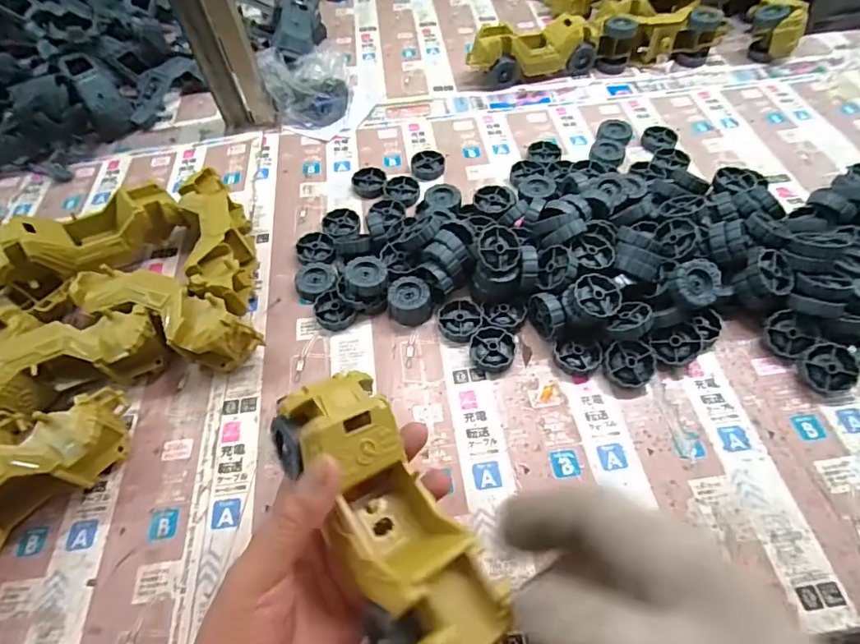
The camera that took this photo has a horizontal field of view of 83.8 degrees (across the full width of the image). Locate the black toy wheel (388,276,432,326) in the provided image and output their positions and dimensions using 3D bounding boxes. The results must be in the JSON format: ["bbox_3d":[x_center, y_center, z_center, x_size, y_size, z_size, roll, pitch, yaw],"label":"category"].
[{"bbox_3d":[-0.017,-0.018,0.432,0.037,0.027,0.039,-3,54,3],"label":"black toy wheel"}]

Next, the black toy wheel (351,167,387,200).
[{"bbox_3d":[-0.068,-0.157,0.538,0.037,0.011,0.045,-8,54,0],"label":"black toy wheel"}]

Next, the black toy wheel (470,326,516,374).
[{"bbox_3d":[0.054,0.024,0.410,0.037,0.013,0.039,-3,54,3],"label":"black toy wheel"}]

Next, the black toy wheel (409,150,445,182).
[{"bbox_3d":[-0.002,-0.182,0.552,0.038,0.011,0.039,-3,54,3],"label":"black toy wheel"}]

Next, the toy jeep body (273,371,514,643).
[{"bbox_3d":[-0.021,0.105,0.248,0.061,0.052,0.163,-29,63,-15],"label":"toy jeep body"}]

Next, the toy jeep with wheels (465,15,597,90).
[{"bbox_3d":[0.135,-0.357,0.628,0.169,0.058,0.059,-13,54,-4],"label":"toy jeep with wheels"}]

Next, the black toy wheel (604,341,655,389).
[{"bbox_3d":[0.161,0.035,0.390,0.038,0.014,0.037,13,81,6],"label":"black toy wheel"}]

